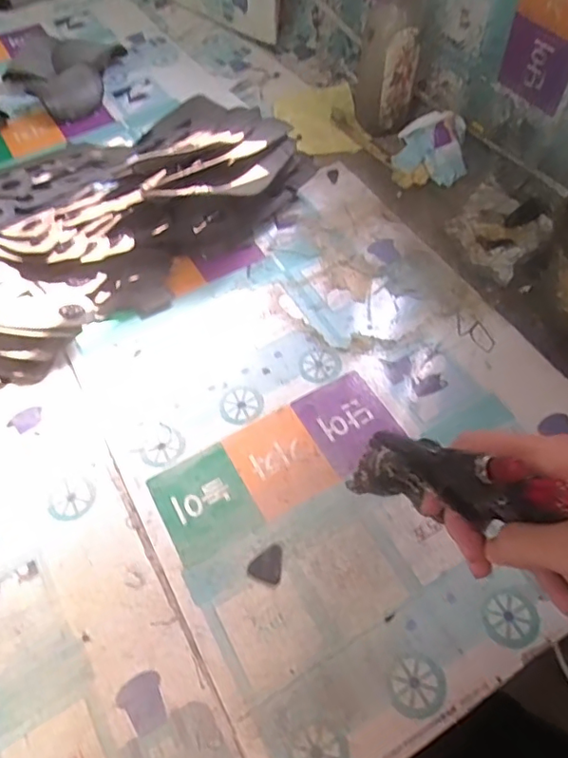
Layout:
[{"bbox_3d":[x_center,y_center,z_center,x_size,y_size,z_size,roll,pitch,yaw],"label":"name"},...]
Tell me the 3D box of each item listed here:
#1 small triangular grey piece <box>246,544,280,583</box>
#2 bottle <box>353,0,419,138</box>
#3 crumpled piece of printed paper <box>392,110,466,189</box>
[{"bbox_3d":[-0.013,0.140,0.422,0.024,0.005,0.028,14,59,12],"label":"small triangular grey piece"},{"bbox_3d":[0.123,-0.392,0.641,0.053,0.202,0.054,-20,58,-10],"label":"bottle"},{"bbox_3d":[0.169,-0.258,0.627,0.079,0.074,0.036,-2,57,2],"label":"crumpled piece of printed paper"}]

